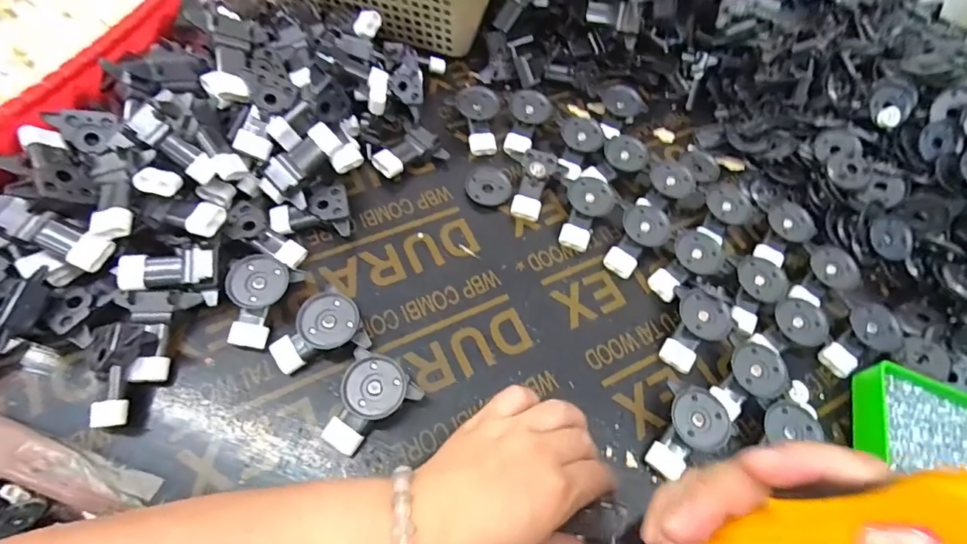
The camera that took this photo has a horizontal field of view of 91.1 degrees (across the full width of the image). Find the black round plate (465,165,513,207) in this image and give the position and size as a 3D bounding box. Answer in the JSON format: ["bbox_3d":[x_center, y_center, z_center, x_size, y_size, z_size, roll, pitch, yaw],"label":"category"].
[{"bbox_3d":[0.005,-0.085,0.459,0.043,0.004,0.048,2,62,-6],"label":"black round plate"}]

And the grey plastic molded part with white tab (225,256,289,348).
[{"bbox_3d":[-0.174,0.022,0.366,0.042,0.031,0.069,7,61,-4],"label":"grey plastic molded part with white tab"}]

